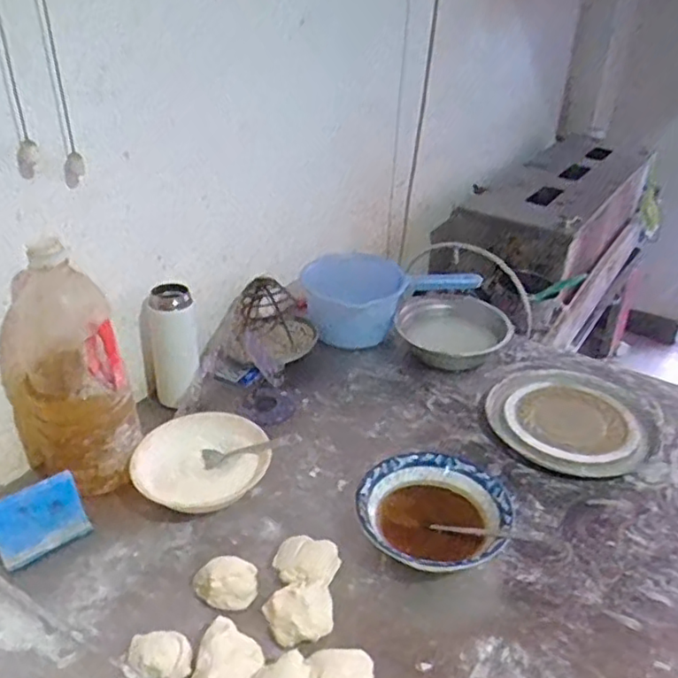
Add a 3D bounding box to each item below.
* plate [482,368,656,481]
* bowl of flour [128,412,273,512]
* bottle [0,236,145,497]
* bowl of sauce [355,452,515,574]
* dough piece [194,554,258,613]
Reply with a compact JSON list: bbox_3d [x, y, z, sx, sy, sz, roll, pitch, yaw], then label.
[{"bbox_3d":[0.346,0.113,0.956,0.231,0.026,0.247,1,32,-1],"label":"plate"},{"bbox_3d":[-0.174,0.161,0.806,0.163,0.057,0.141,-12,34,-21],"label":"bowl of flour"},{"bbox_3d":[-0.325,0.043,0.762,0.132,0.309,0.121,-17,36,-27],"label":"bottle"},{"bbox_3d":[0.108,0.210,0.741,0.166,0.054,0.167,1,32,-1],"label":"bowl of sauce"},{"bbox_3d":[-0.122,0.258,0.677,0.069,0.044,0.049,4,32,3],"label":"dough piece"}]

